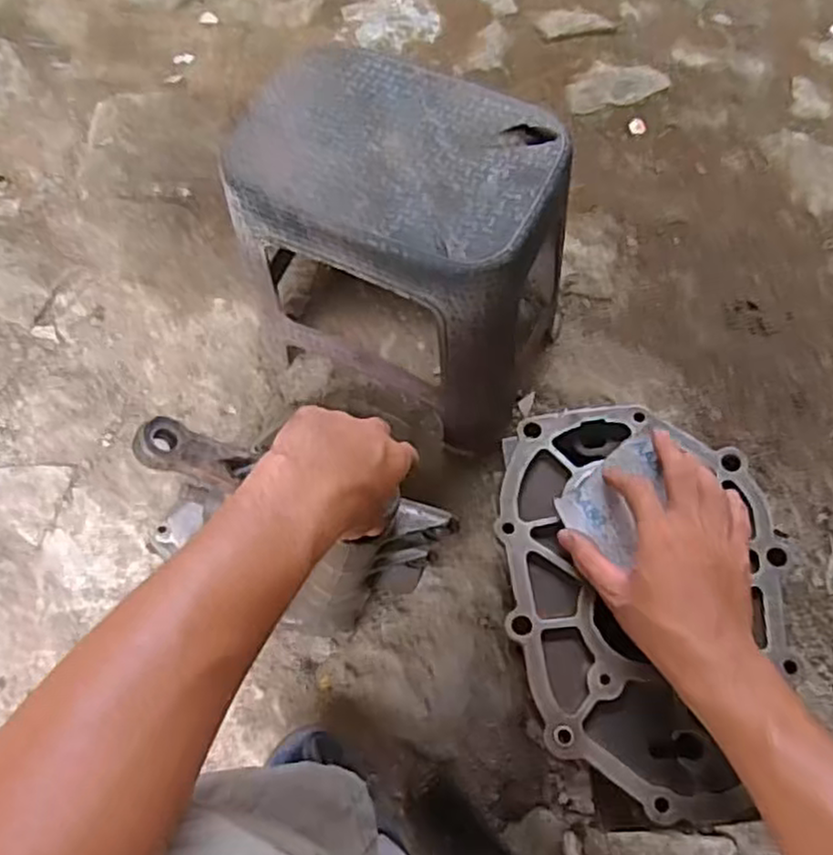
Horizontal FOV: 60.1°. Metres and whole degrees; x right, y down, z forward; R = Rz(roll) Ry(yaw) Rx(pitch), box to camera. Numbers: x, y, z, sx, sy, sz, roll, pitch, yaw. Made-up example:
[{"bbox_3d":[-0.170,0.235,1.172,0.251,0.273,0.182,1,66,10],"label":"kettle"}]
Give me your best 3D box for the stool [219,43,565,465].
[{"bbox_3d":[-0.005,-0.171,0.750,0.296,0.305,0.213,27,71,12],"label":"stool"}]

